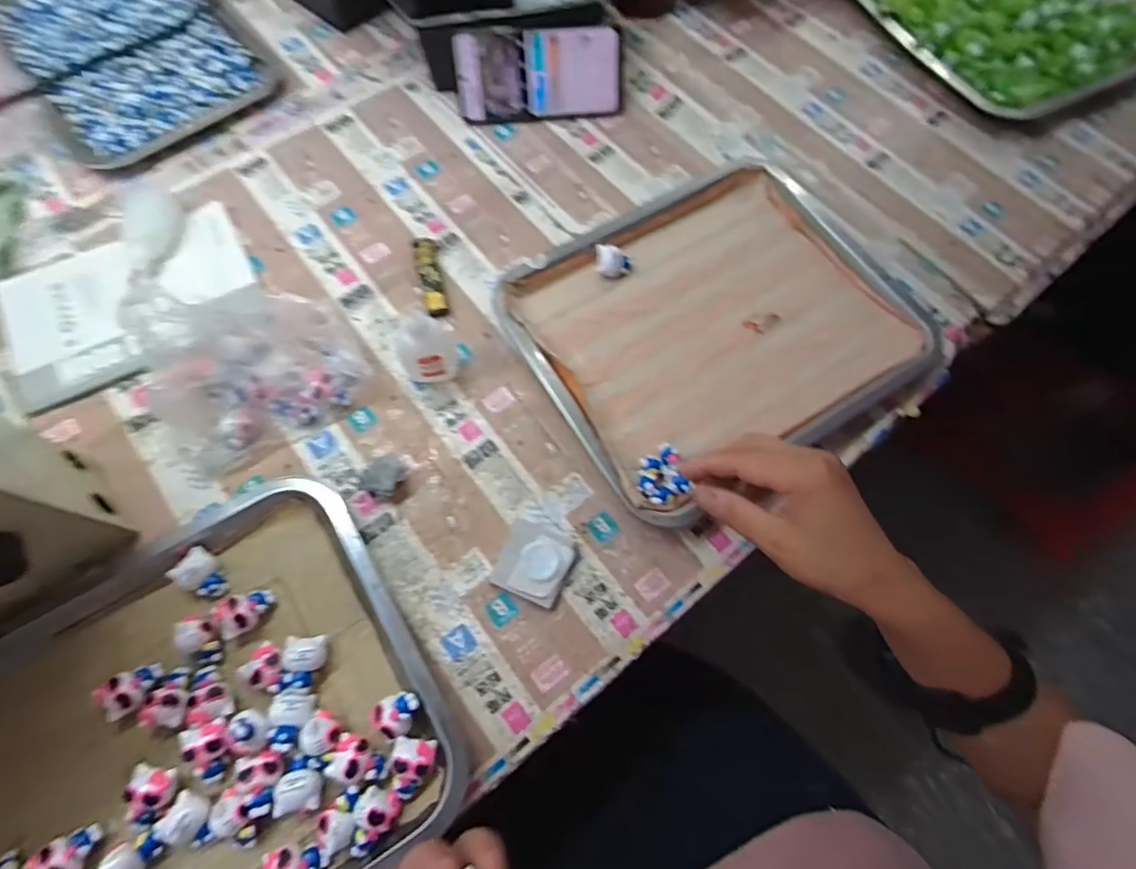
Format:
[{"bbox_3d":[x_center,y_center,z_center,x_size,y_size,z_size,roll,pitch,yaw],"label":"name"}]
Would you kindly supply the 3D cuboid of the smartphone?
[{"bbox_3d":[-0.028,-0.364,0.572,0.167,0.078,0.005,-6,37,-4],"label":"smartphone"}]

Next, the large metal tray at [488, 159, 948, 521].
[{"bbox_3d":[0.128,-0.103,0.496,0.316,0.037,0.265,-31,76,-10],"label":"large metal tray"}]

